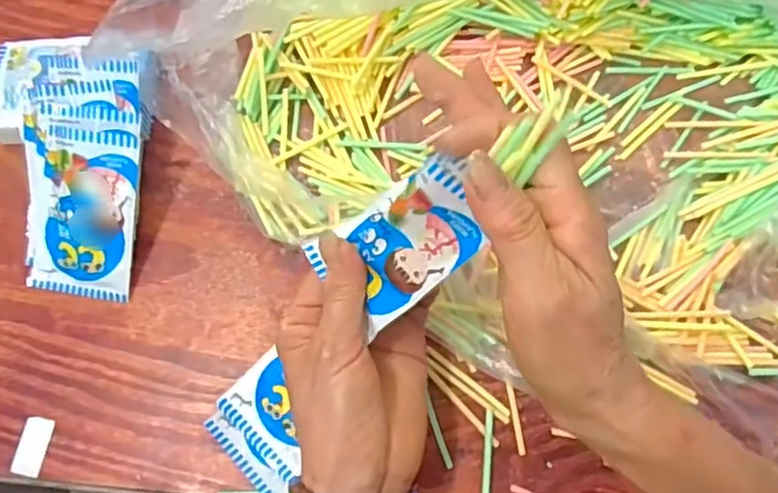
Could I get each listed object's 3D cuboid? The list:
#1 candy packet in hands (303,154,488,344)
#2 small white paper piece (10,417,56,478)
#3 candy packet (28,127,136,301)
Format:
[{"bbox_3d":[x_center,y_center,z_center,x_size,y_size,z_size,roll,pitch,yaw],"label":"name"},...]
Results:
[{"bbox_3d":[0.005,0.001,0.286,0.050,0.094,0.018,55,37,-6],"label":"candy packet in hands"},{"bbox_3d":[-0.211,0.118,0.371,0.016,0.004,0.033,7,72,5],"label":"small white paper piece"},{"bbox_3d":[-0.192,-0.021,0.395,0.067,0.012,0.104,8,98,9],"label":"candy packet"}]

